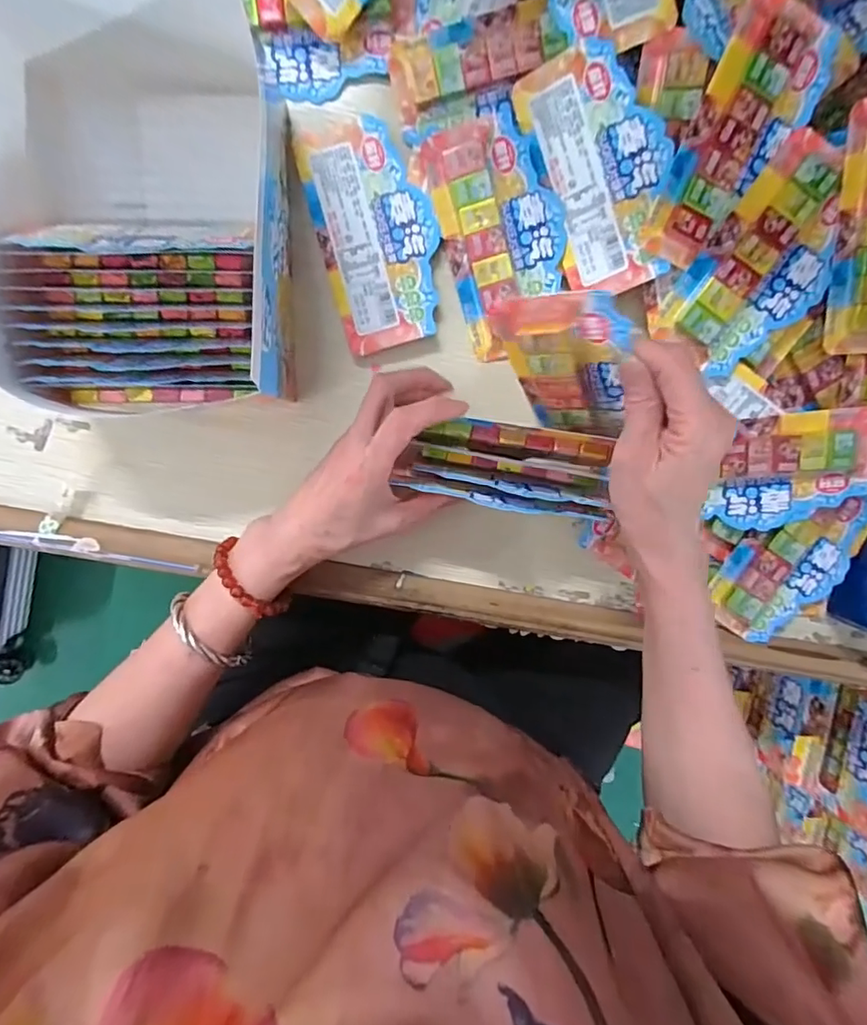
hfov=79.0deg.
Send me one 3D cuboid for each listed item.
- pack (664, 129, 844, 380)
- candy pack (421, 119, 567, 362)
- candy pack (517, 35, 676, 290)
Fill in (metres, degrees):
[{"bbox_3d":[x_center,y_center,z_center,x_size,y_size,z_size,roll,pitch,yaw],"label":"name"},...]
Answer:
[{"bbox_3d":[0.220,-0.159,0.339,0.082,0.012,0.139,32,103,-8],"label":"pack"},{"bbox_3d":[0.048,-0.184,0.351,0.077,0.015,0.141,-15,99,1],"label":"candy pack"},{"bbox_3d":[0.108,-0.219,0.339,0.076,0.006,0.141,-15,103,22],"label":"candy pack"}]

